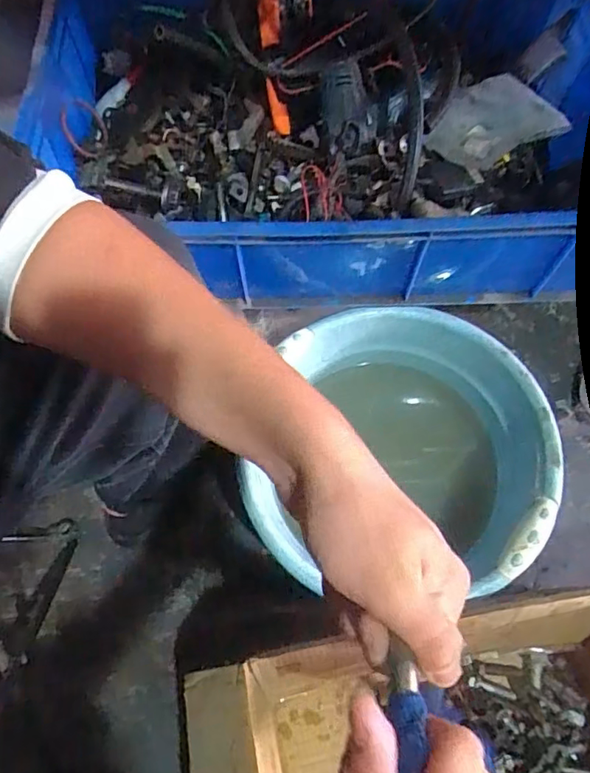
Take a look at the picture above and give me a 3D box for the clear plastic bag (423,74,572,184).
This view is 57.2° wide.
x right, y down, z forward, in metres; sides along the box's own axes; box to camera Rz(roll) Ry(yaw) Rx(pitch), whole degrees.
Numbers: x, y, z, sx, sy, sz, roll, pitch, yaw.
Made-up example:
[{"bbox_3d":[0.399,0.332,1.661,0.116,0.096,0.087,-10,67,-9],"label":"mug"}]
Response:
[{"bbox_3d":[0.229,-0.293,0.599,0.127,0.045,0.125,31,70,13],"label":"clear plastic bag"}]

